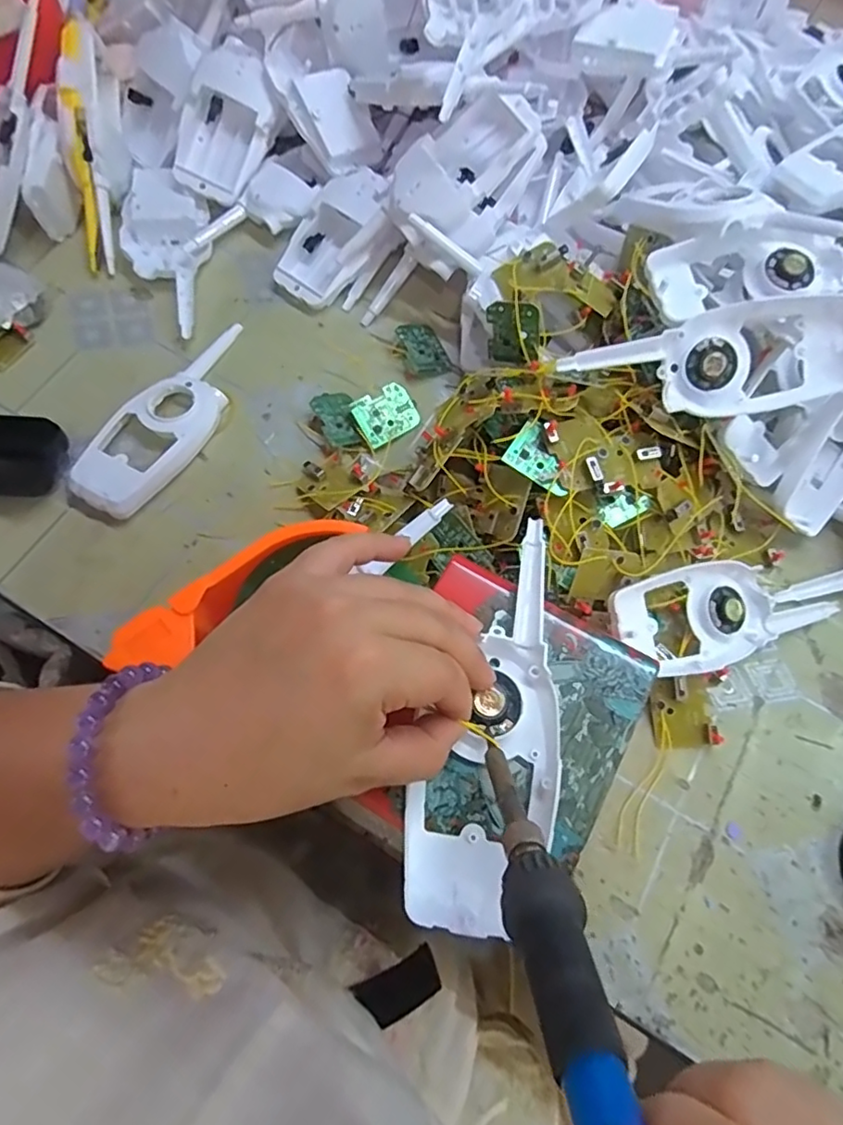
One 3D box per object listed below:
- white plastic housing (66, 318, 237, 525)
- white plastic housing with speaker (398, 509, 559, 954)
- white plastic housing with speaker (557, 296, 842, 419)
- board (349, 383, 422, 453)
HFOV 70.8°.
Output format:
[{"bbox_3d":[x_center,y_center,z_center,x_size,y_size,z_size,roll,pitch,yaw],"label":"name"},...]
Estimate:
[{"bbox_3d":[-0.166,-0.099,0.403,0.055,0.020,0.159,34,72,10],"label":"white plastic housing"},{"bbox_3d":[0.036,0.062,0.249,0.054,0.018,0.164,17,69,5],"label":"white plastic housing with speaker"},{"bbox_3d":[0.166,-0.112,0.335,0.162,0.016,0.059,-7,103,3],"label":"white plastic housing with speaker"},{"bbox_3d":[-0.024,-0.101,0.410,0.044,0.004,0.035,-34,101,-15],"label":"board"}]

